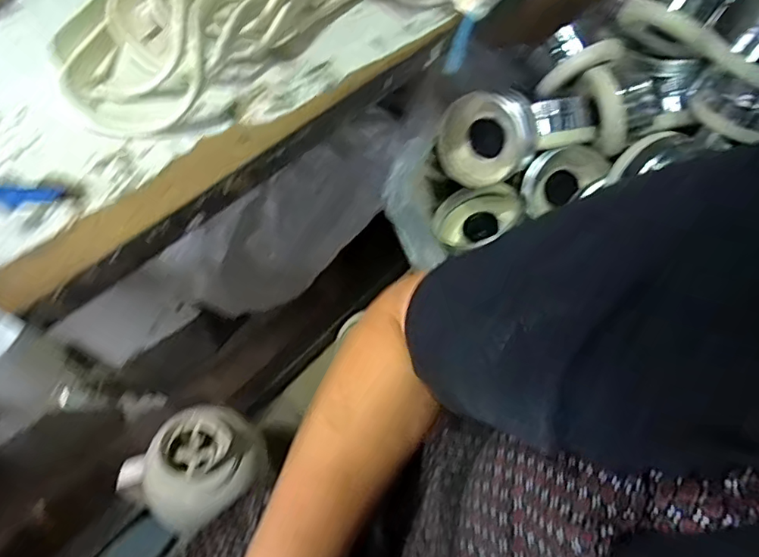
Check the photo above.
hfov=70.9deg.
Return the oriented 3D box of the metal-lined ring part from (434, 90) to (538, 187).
[{"bbox_3d":[0.183,-0.239,0.929,0.173,0.158,0.082,2,55,-2],"label":"metal-lined ring part"}]

